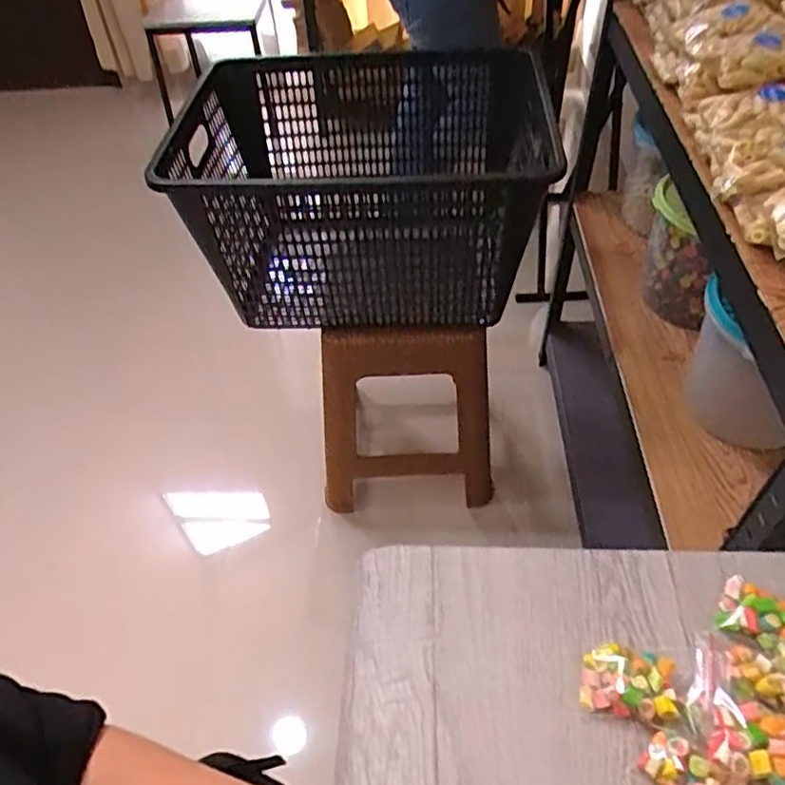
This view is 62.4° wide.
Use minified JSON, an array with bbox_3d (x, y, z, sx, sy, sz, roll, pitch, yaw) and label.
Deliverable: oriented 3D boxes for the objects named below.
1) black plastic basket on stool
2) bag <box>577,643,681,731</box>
[{"bbox_3d":[-0.035,-0.350,1.101,0.554,0.275,0.462,2,49,4],"label":"black plastic basket on stool"},{"bbox_3d":[0.160,0.195,0.438,0.060,0.015,0.046,9,50,10],"label":"bag"}]

